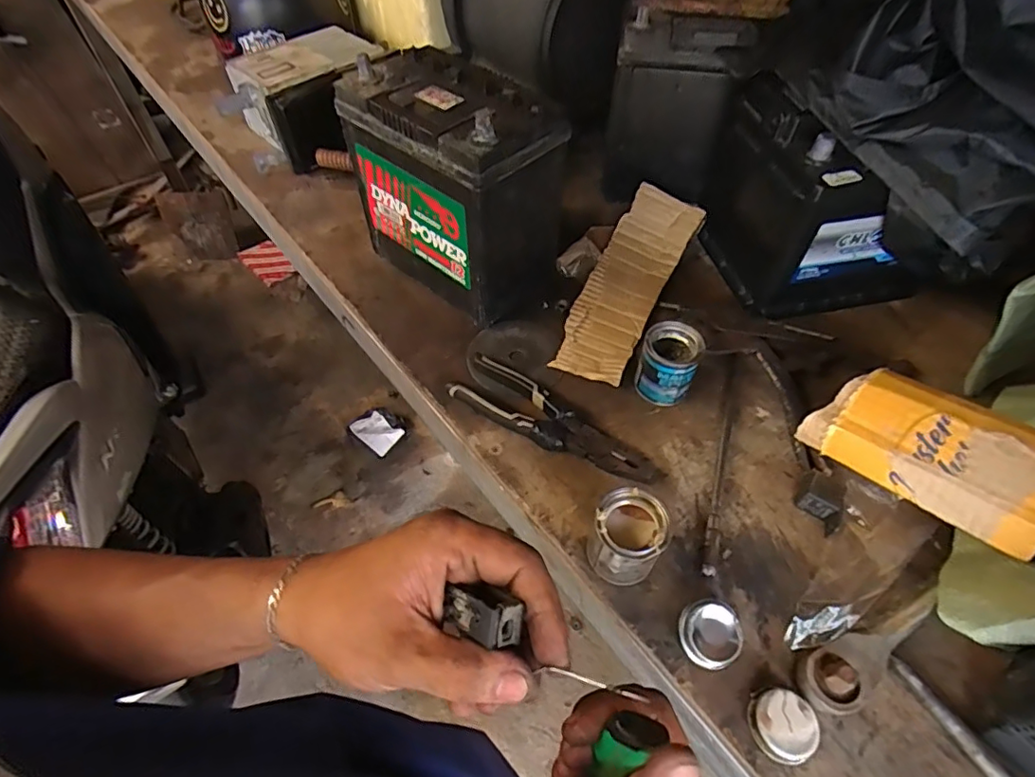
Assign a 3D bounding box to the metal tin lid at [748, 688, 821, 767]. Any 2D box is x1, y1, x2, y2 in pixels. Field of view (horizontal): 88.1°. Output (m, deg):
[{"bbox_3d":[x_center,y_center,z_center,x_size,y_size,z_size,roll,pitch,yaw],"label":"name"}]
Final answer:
[{"bbox_3d":[0.181,0.229,0.363,0.041,0.014,0.042,0,54,0],"label":"metal tin lid"}]

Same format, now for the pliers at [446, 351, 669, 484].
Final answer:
[{"bbox_3d":[0.035,0.033,0.501,0.205,0.022,0.055,29,59,19],"label":"pliers"}]

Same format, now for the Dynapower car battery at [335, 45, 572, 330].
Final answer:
[{"bbox_3d":[-0.061,-0.211,0.567,0.199,0.198,0.133,38,62,24],"label":"Dynapower car battery"}]

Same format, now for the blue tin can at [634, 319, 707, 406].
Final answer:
[{"bbox_3d":[0.145,-0.024,0.517,0.051,0.063,0.055,0,54,0],"label":"blue tin can"}]

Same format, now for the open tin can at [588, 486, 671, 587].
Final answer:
[{"bbox_3d":[0.083,0.116,0.413,0.051,0.065,0.052,0,54,0],"label":"open tin can"}]

